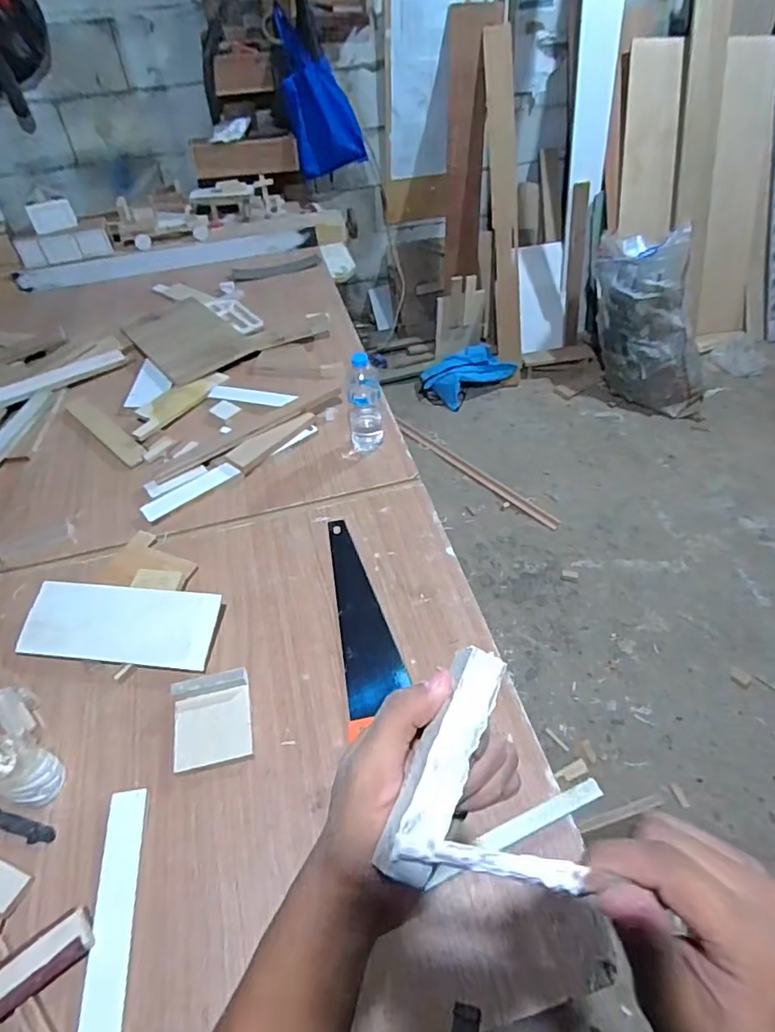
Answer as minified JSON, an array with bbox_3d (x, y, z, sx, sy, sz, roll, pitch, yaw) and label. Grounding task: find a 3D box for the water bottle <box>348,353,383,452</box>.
[{"bbox_3d":[-0.045,-0.226,1.103,0.070,0.202,0.065,-4,48,-1],"label":"water bottle"}]

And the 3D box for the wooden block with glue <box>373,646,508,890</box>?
[{"bbox_3d":[0.026,0.104,0.241,0.023,0.015,0.098,21,61,17],"label":"wooden block with glue"}]

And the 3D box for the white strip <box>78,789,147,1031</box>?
[{"bbox_3d":[-0.319,0.460,0.643,0.045,0.009,0.259,-3,46,-13],"label":"white strip"}]

